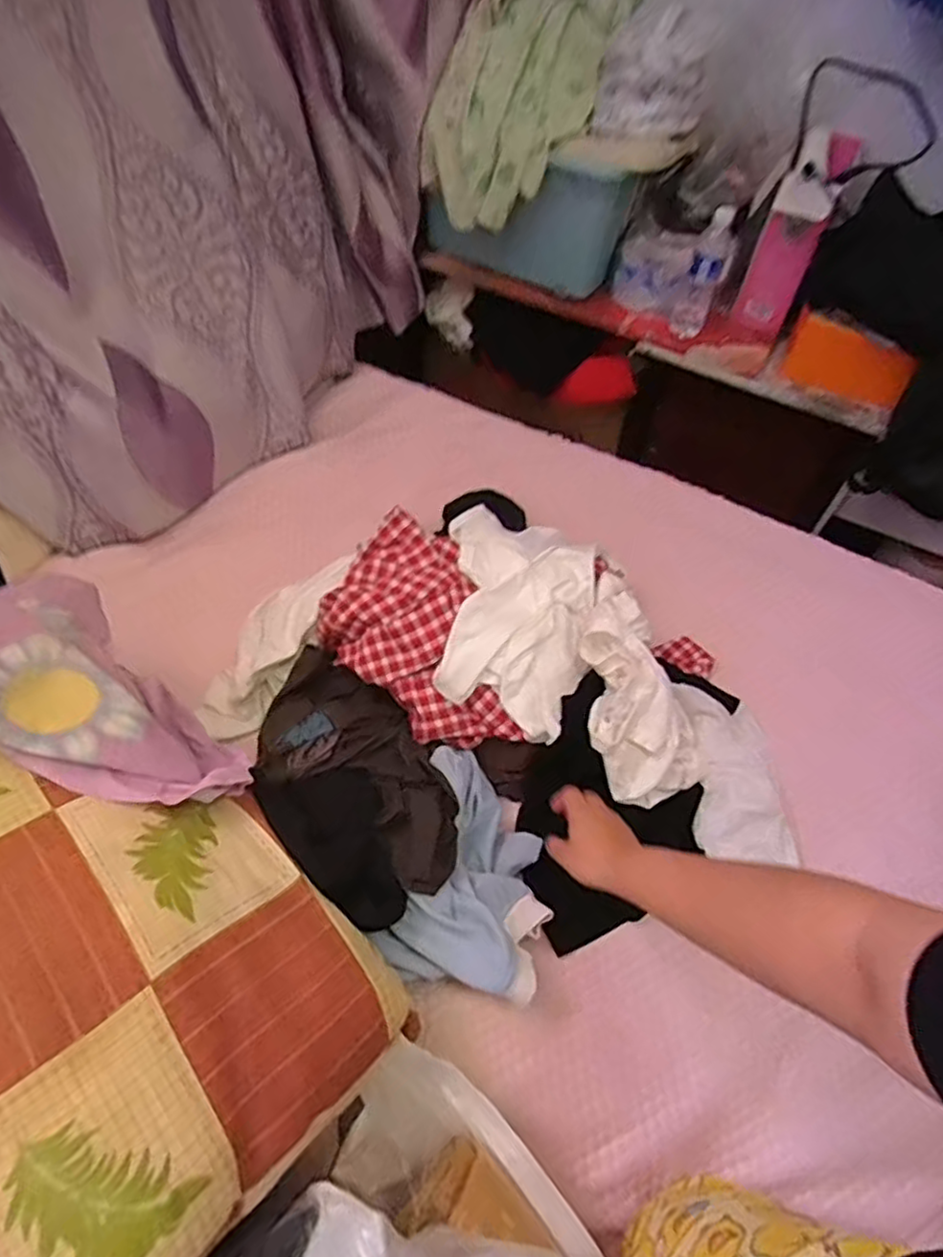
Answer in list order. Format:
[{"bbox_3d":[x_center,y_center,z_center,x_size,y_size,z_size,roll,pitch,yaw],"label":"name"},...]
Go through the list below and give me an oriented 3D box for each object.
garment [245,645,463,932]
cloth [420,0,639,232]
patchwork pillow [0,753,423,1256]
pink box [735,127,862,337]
[{"bbox_3d":[-0.143,0.151,0.769,0.194,0.111,0.349,-27,62,-20],"label":"garment"},{"bbox_3d":[0.125,-0.984,1.270,0.251,0.277,0.414,36,61,19],"label":"cloth"},{"bbox_3d":[-0.327,0.212,0.570,0.566,0.092,0.320,47,47,15],"label":"patchwork pillow"},{"bbox_3d":[0.615,-0.738,1.316,0.108,0.305,0.239,23,57,11],"label":"pink box"}]

